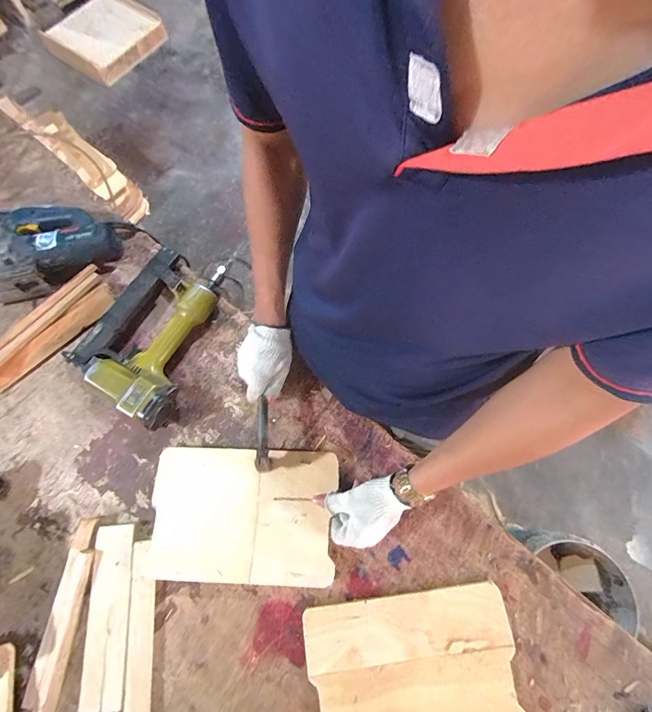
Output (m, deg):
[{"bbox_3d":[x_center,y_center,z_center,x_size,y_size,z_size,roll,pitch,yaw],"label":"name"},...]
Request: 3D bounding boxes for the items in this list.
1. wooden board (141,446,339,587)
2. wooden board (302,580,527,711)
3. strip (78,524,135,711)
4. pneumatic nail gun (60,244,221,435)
[{"bbox_3d":[-0.127,0.238,0.536,0.275,0.020,0.181,2,70,2],"label":"wooden board"},{"bbox_3d":[0.120,0.436,0.484,0.282,0.015,0.180,-8,70,-1],"label":"wooden board"},{"bbox_3d":[-0.319,0.376,0.515,0.056,0.013,0.227,-5,70,0],"label":"strip"},{"bbox_3d":[-0.299,-0.049,0.633,0.228,0.074,0.287,30,74,11],"label":"pneumatic nail gun"}]

